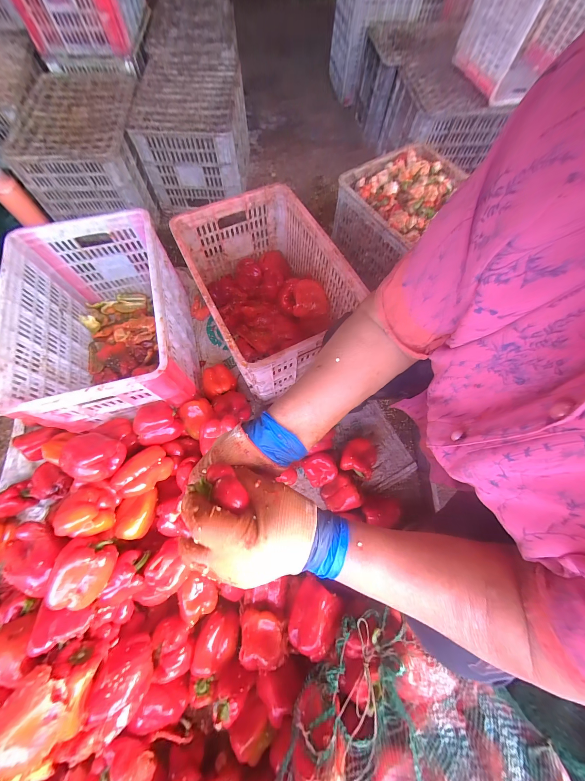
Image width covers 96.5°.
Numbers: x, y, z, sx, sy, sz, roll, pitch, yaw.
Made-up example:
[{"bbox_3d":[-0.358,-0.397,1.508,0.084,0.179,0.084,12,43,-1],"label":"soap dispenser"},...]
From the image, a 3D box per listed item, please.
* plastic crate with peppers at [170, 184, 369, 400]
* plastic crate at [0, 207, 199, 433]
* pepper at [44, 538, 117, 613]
[{"bbox_3d":[-0.069,-0.274,0.772,0.350,0.270,0.497,-27,72,-11],"label":"plastic crate with peppers"},{"bbox_3d":[-0.488,-0.169,0.717,0.346,0.268,0.496,-14,70,-7],"label":"plastic crate"},{"bbox_3d":[-0.393,0.344,0.494,0.090,0.075,0.111,18,70,5],"label":"pepper"}]

